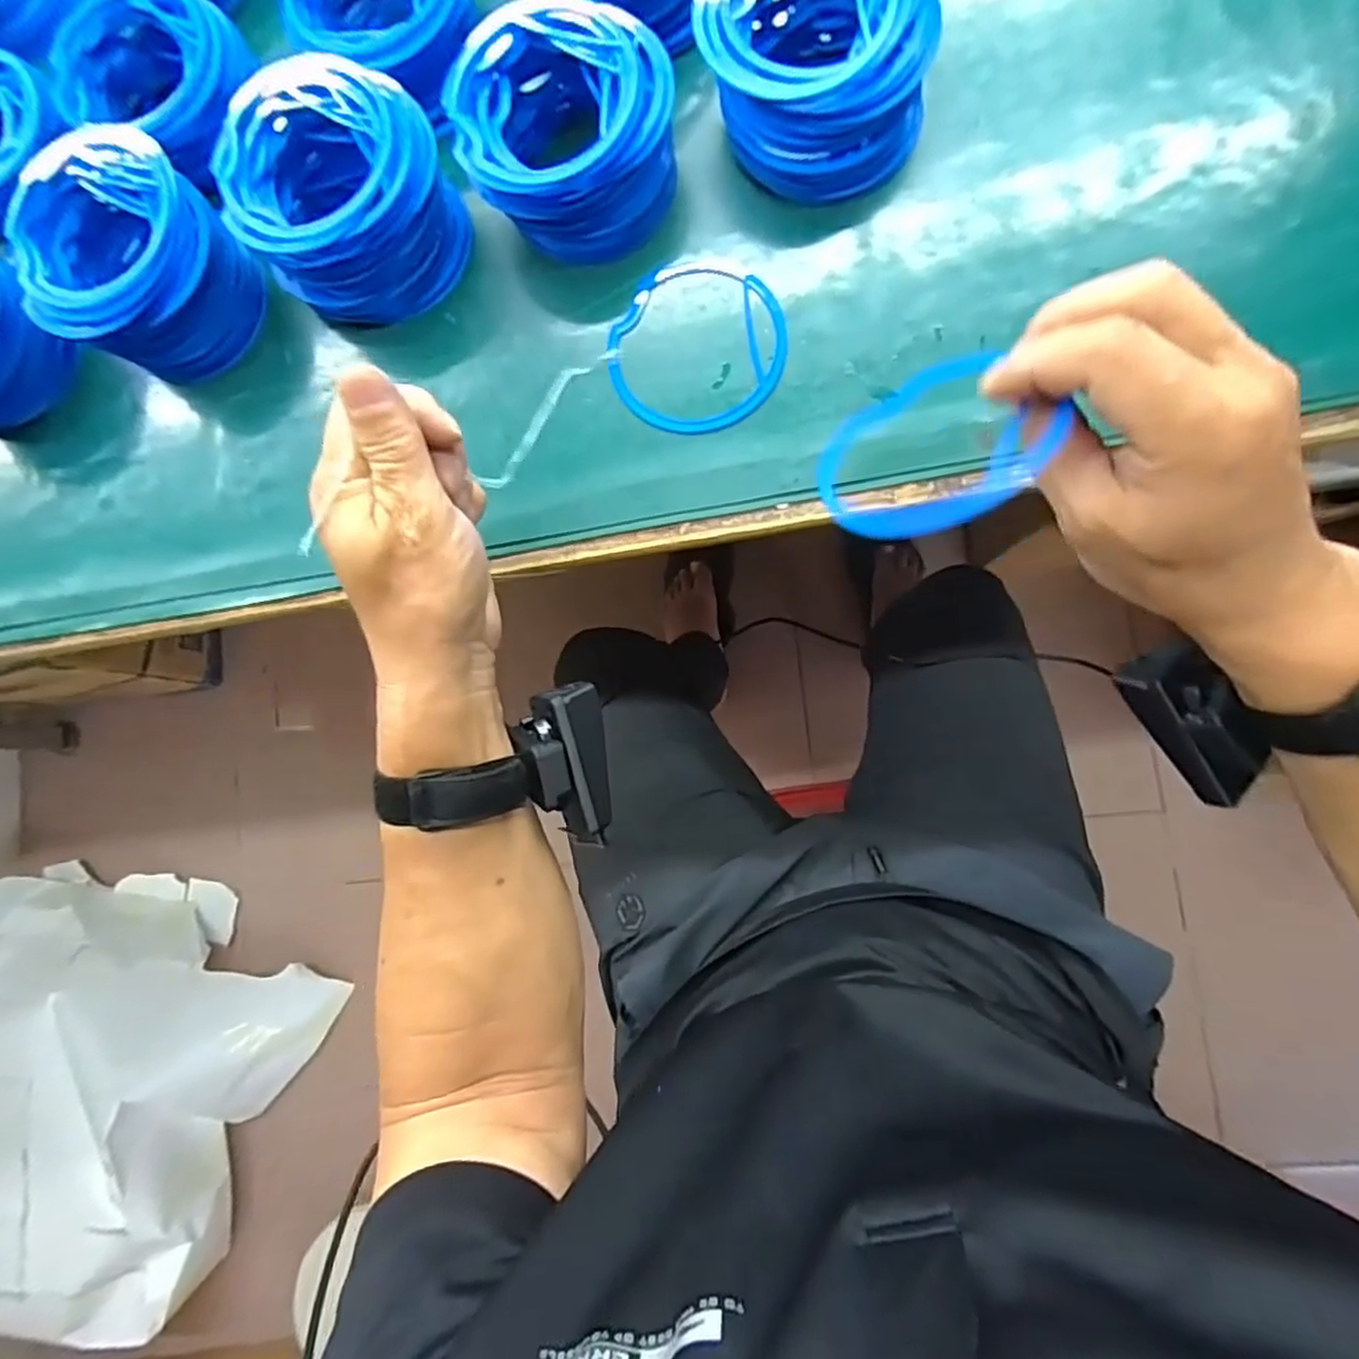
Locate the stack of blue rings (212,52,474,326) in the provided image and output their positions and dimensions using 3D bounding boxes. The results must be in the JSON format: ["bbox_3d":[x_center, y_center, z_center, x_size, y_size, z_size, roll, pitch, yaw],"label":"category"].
[{"bbox_3d":[-0.178,-0.260,0.374,0.112,0.062,0.116,-35,82,4],"label":"stack of blue rings"}]

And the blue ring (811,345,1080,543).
[{"bbox_3d":[0.097,-0.094,0.276,0.086,0.013,0.092,-17,53,24],"label":"blue ring"}]

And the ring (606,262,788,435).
[{"bbox_3d":[0.009,-0.177,0.371,0.093,0.007,0.095,-1,86,8],"label":"ring"}]

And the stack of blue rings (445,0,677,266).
[{"bbox_3d":[-0.057,-0.280,0.362,0.104,0.059,0.103,22,89,9],"label":"stack of blue rings"}]

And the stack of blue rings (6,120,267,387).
[{"bbox_3d":[-0.298,-0.230,0.385,0.106,0.056,0.112,-42,81,3],"label":"stack of blue rings"}]

